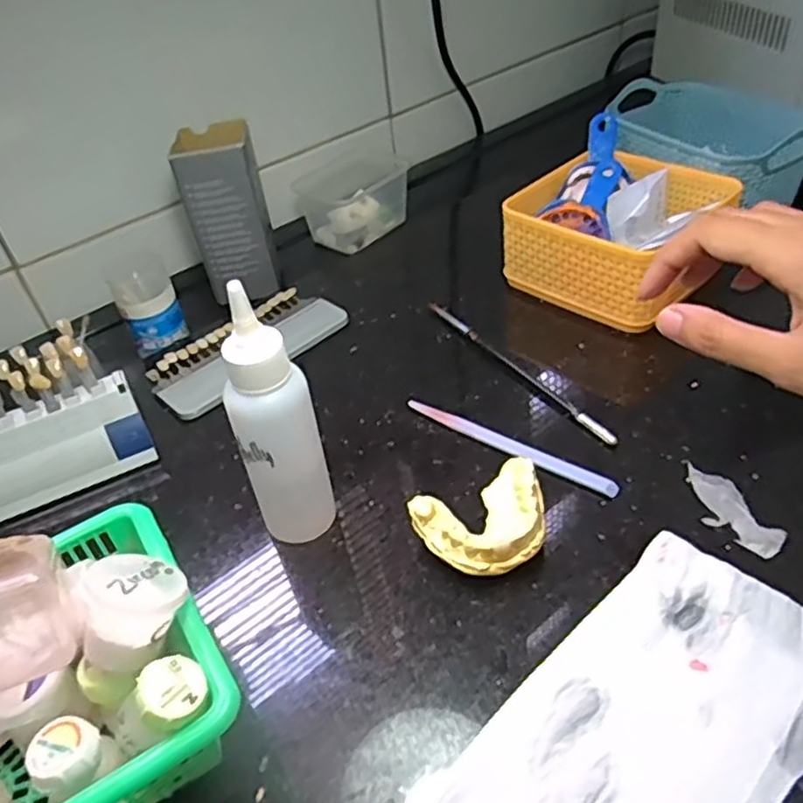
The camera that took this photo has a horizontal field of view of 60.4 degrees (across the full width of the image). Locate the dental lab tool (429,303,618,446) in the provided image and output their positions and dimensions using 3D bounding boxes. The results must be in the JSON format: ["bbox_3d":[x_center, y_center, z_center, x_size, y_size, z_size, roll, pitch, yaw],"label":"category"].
[{"bbox_3d":[0.074,-0.024,0.464,0.006,0.008,0.187,-26,44,-20],"label":"dental lab tool"}]

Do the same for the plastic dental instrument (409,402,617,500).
[{"bbox_3d":[0.062,0.025,0.412,0.138,0.005,0.012,25,51,32],"label":"plastic dental instrument"}]

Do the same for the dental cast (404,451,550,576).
[{"bbox_3d":[0.045,0.063,0.355,0.067,0.027,0.052,-21,43,-15],"label":"dental cast"}]

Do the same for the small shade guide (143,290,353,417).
[{"bbox_3d":[-0.112,-0.040,0.510,0.148,0.008,0.073,-35,48,-28],"label":"small shade guide"}]

